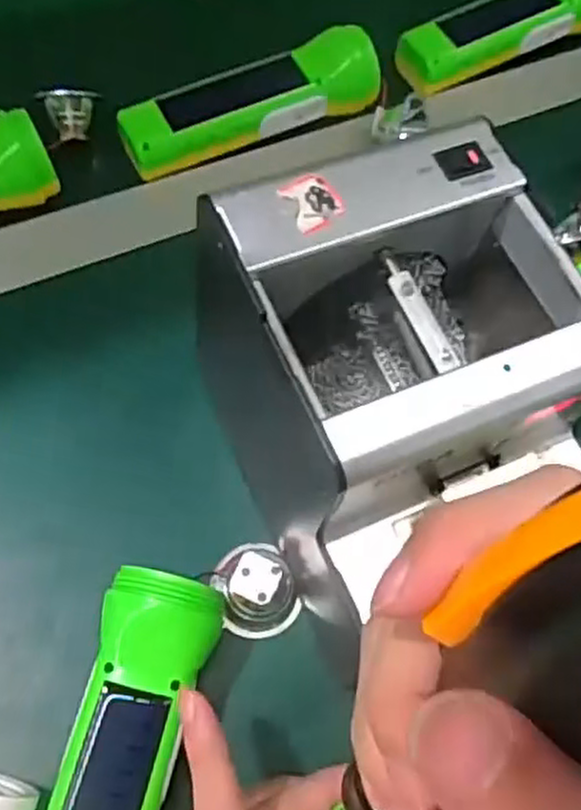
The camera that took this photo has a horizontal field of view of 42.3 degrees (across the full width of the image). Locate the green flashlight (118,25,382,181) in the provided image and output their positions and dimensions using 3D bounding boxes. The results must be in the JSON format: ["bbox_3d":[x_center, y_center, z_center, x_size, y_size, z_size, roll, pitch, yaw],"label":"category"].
[{"bbox_3d":[-0.025,-0.191,0.466,0.164,0.041,0.043,-21,66,-14],"label":"green flashlight"}]

